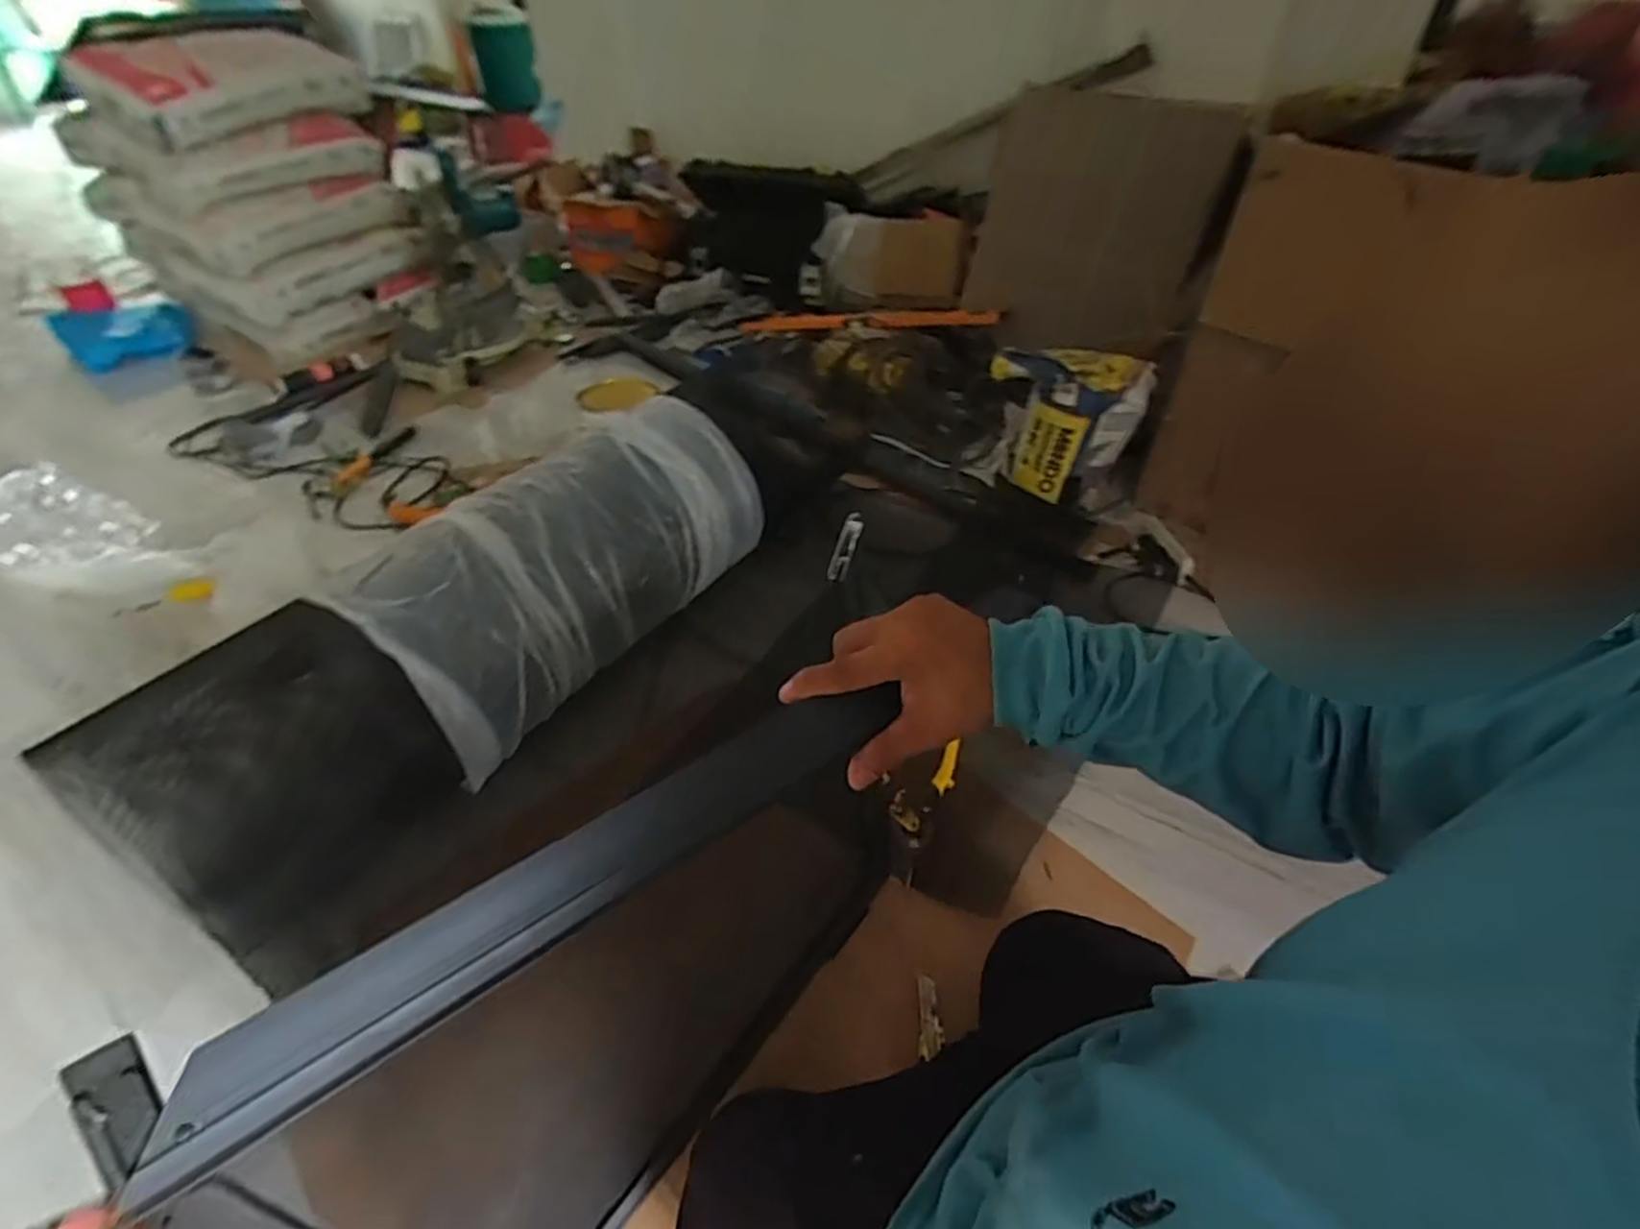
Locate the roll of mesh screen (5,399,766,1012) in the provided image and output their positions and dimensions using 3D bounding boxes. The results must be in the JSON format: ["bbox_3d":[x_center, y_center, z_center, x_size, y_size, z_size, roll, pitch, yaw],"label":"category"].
[{"bbox_3d":[-0.424,0.029,1.020,0.348,0.289,0.921,31,64,32],"label":"roll of mesh screen"}]

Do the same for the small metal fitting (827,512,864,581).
[{"bbox_3d":[0.023,-0.057,0.643,0.018,0.014,0.059,17,85,20],"label":"small metal fitting"}]

